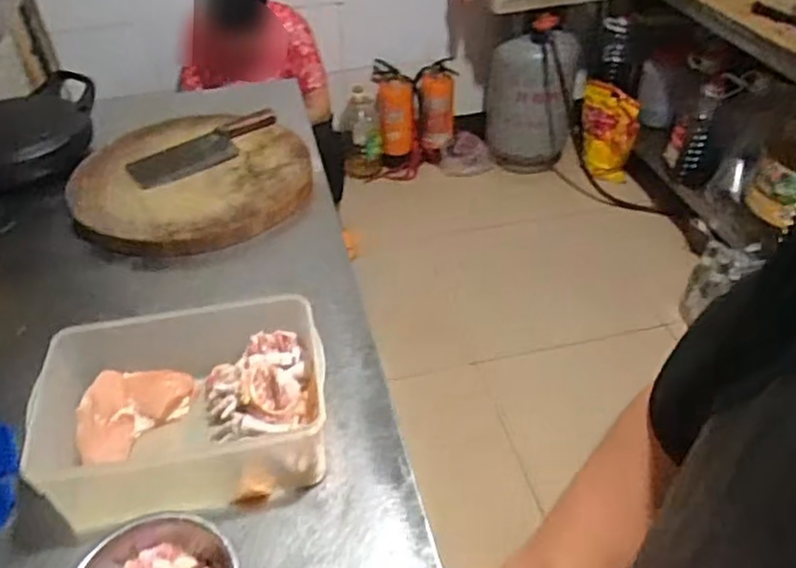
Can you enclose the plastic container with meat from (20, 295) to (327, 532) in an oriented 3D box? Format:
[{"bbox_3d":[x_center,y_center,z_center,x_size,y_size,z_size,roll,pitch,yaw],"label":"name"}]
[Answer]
[{"bbox_3d":[-0.248,0.144,0.801,0.303,0.113,0.208,-8,42,-7],"label":"plastic container with meat"}]

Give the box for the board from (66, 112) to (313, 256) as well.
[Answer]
[{"bbox_3d":[-0.358,-0.205,1.240,0.390,0.039,0.419,-1,42,1],"label":"board"}]

